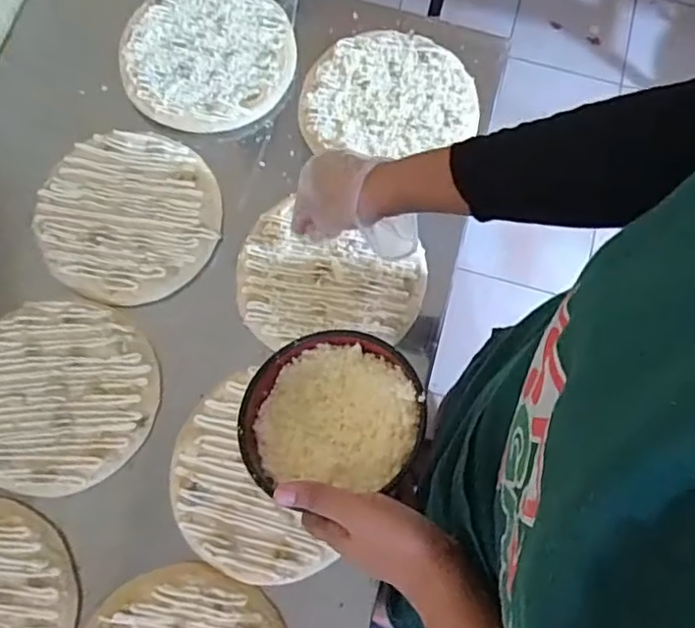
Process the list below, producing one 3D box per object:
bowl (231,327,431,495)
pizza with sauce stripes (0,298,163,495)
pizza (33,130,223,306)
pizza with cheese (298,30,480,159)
[{"bbox_3d":[-0.015,0.074,0.493,0.137,0.057,0.119,0,75,-1],"label":"bowl"},{"bbox_3d":[-0.294,0.078,0.627,0.192,0.007,0.189,0,75,-1],"label":"pizza with sauce stripes"},{"bbox_3d":[-0.242,-0.111,0.682,0.191,0.007,0.194,0,75,-1],"label":"pizza"},{"bbox_3d":[0.049,-0.260,0.730,0.206,0.014,0.156,-5,75,-3],"label":"pizza with cheese"}]

